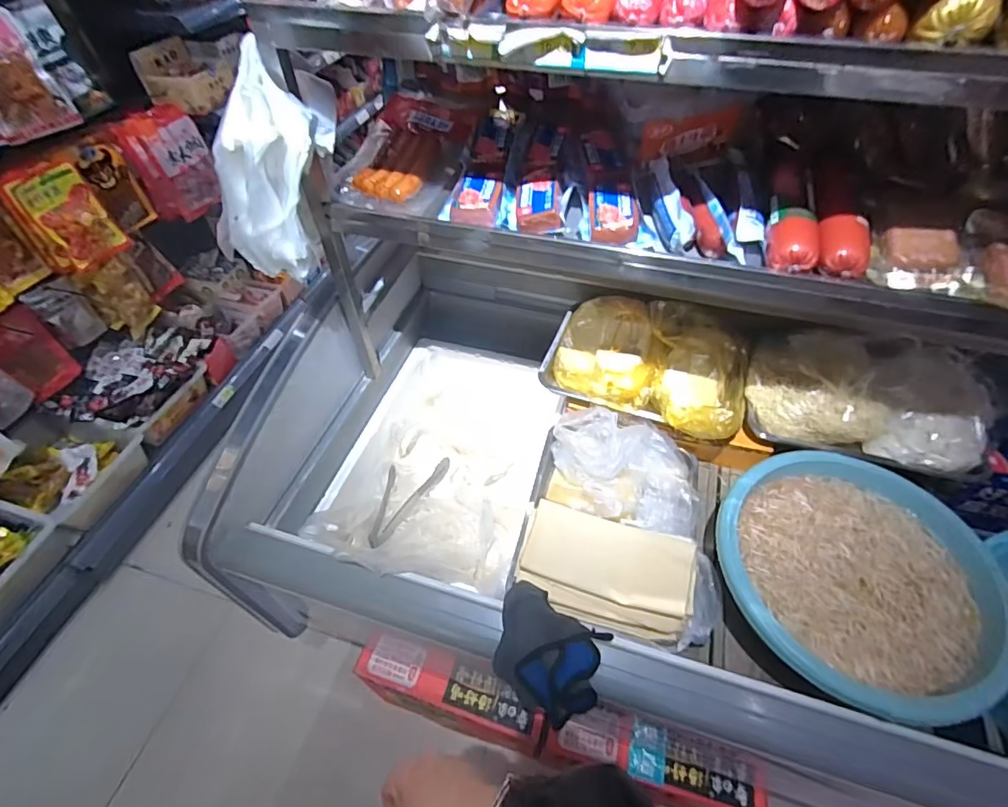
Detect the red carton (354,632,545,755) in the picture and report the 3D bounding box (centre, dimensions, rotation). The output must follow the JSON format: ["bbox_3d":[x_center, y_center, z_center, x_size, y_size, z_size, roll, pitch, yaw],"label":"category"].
[{"bbox_3d":[-0.113,0.599,1.033,0.397,0.142,0.116,14,52,12],"label":"red carton"}]

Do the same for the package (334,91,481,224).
[{"bbox_3d":[-0.157,-0.423,0.841,0.203,0.039,0.311,14,63,9],"label":"package"}]

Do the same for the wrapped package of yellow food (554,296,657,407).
[{"bbox_3d":[0.204,-0.104,0.983,0.207,0.106,0.224,12,51,11],"label":"wrapped package of yellow food"}]

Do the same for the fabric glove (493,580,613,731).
[{"bbox_3d":[0.055,0.328,0.659,0.156,0.054,0.125,23,54,19],"label":"fabric glove"}]

